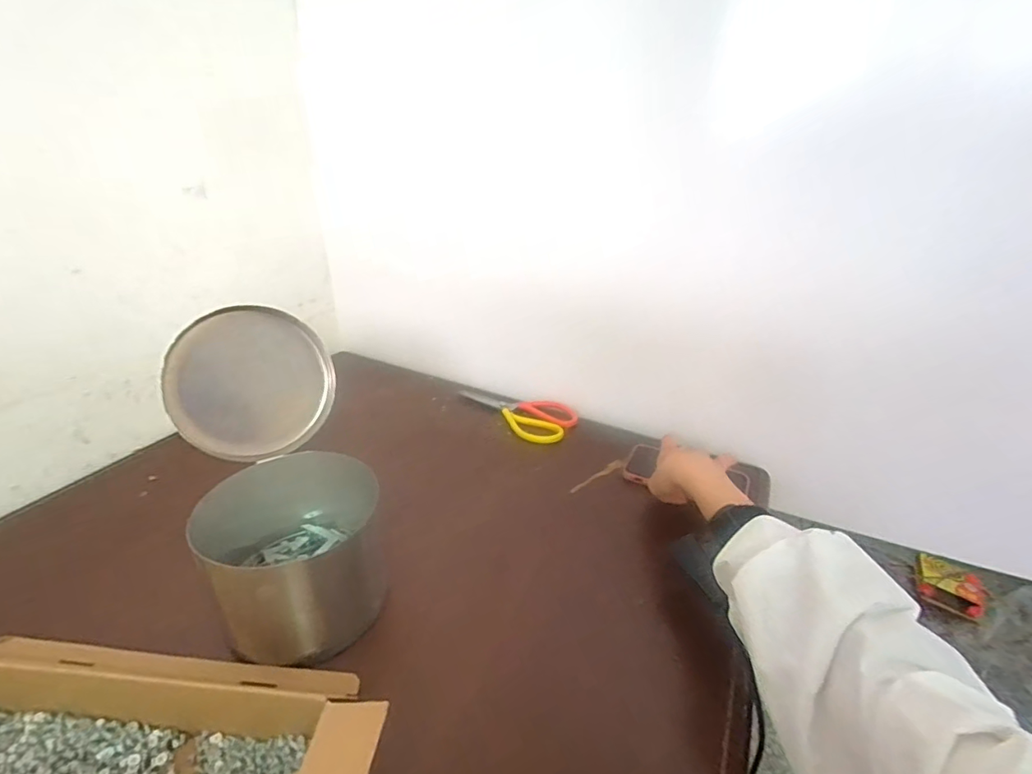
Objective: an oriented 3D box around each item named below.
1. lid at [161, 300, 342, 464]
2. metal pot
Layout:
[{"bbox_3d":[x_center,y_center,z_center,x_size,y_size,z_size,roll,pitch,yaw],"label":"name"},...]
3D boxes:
[{"bbox_3d":[-0.259,-0.003,0.497,0.146,0.146,0.031,-17,-3,-30],"label":"lid"},{"bbox_3d":[-0.209,0.156,0.478,0.159,0.113,0.157,2,27,-1],"label":"metal pot"}]

